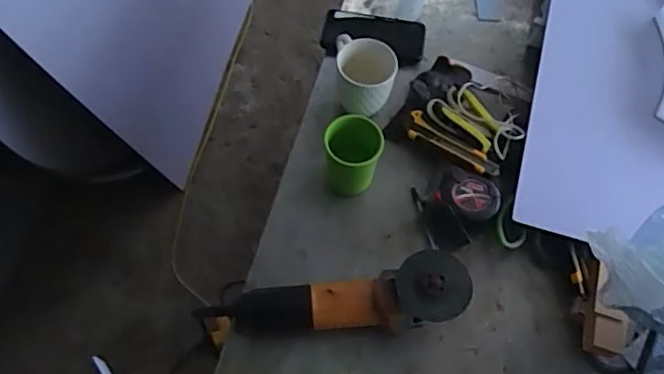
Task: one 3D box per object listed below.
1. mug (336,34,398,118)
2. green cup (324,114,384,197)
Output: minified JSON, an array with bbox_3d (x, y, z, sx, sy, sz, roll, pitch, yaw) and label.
[{"bbox_3d":[0.047,-0.152,0.831,0.080,0.108,0.088,0,63,-1],"label":"mug"},{"bbox_3d":[0.027,-0.040,0.787,0.071,0.118,0.065,1,63,-2],"label":"green cup"}]

